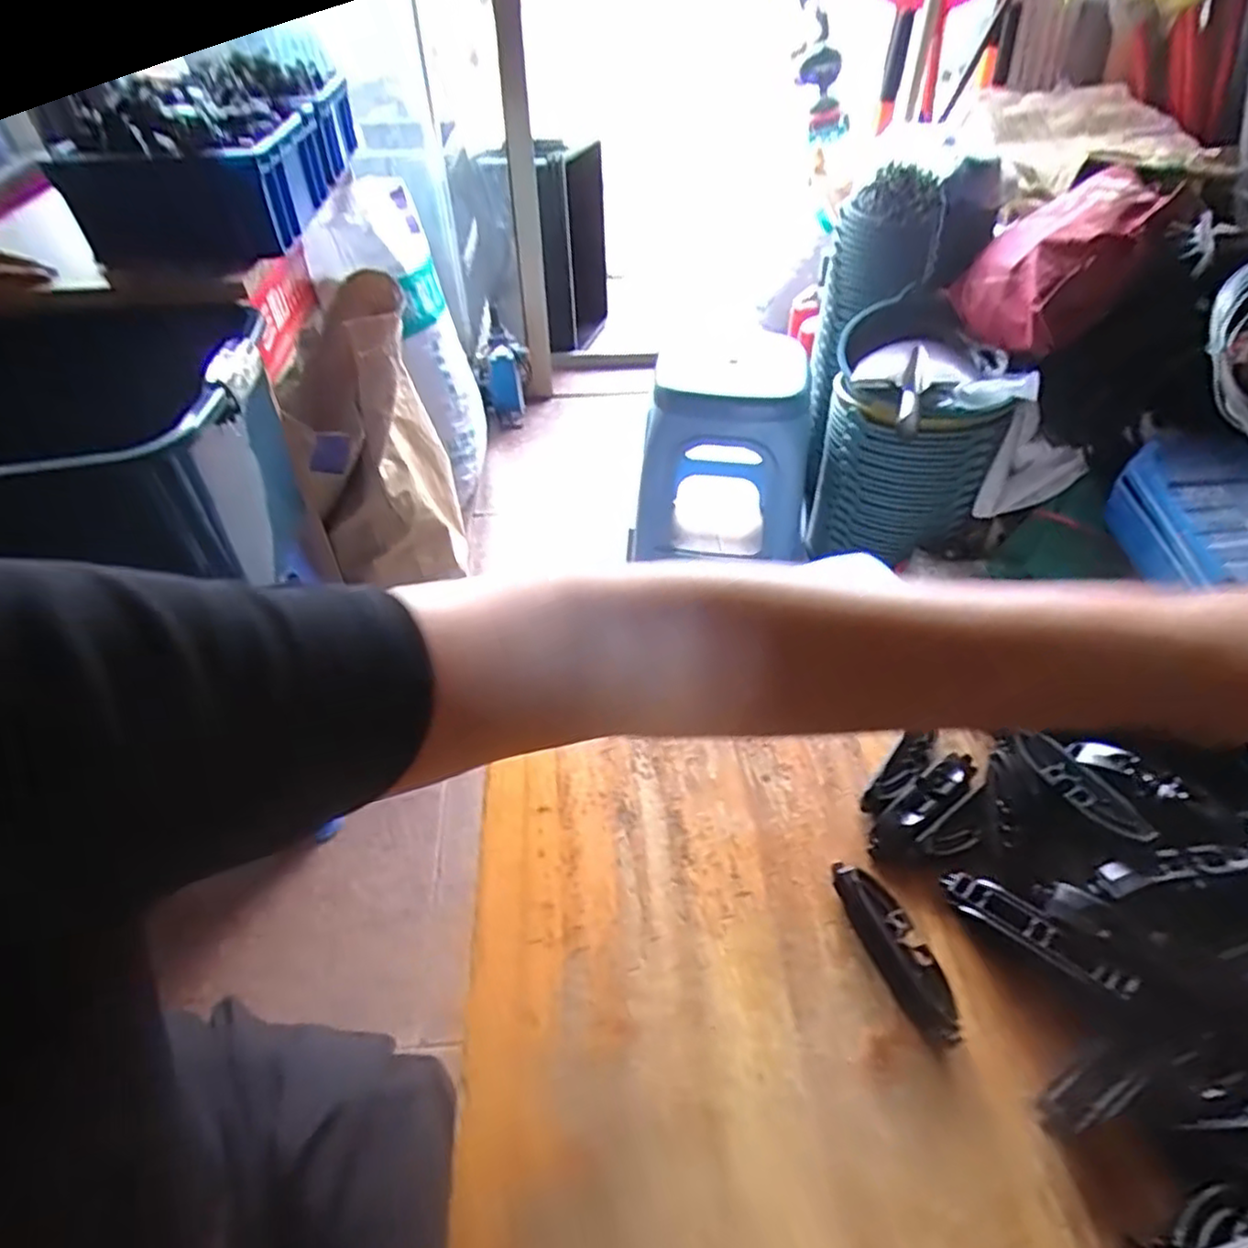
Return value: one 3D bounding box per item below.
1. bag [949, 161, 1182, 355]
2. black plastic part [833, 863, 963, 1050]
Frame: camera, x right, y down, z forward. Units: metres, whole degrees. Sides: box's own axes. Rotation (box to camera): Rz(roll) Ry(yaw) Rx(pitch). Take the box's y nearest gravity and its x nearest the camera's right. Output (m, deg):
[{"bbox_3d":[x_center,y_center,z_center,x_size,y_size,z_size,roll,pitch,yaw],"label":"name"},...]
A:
[{"bbox_3d":[0.681,-0.577,1.130,0.252,0.202,0.182,-18,48,-16],"label":"bag"},{"bbox_3d":[0.122,0.145,0.315,0.023,0.018,0.079,-10,46,-9],"label":"black plastic part"}]

